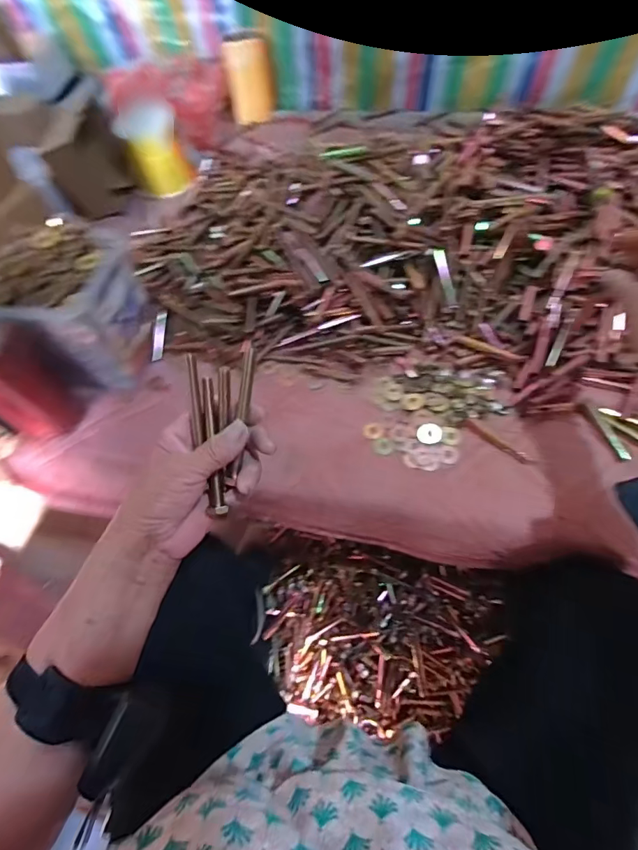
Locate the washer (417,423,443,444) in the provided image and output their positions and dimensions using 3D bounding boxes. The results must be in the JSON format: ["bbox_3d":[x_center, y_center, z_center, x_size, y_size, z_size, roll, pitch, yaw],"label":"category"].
[{"bbox_3d":[0.141,0.010,0.505,0.030,0.005,0.026,10,63,9],"label":"washer"}]

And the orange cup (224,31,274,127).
[{"bbox_3d":[-0.147,-0.758,0.866,0.094,0.132,0.106,-7,62,0],"label":"orange cup"}]

